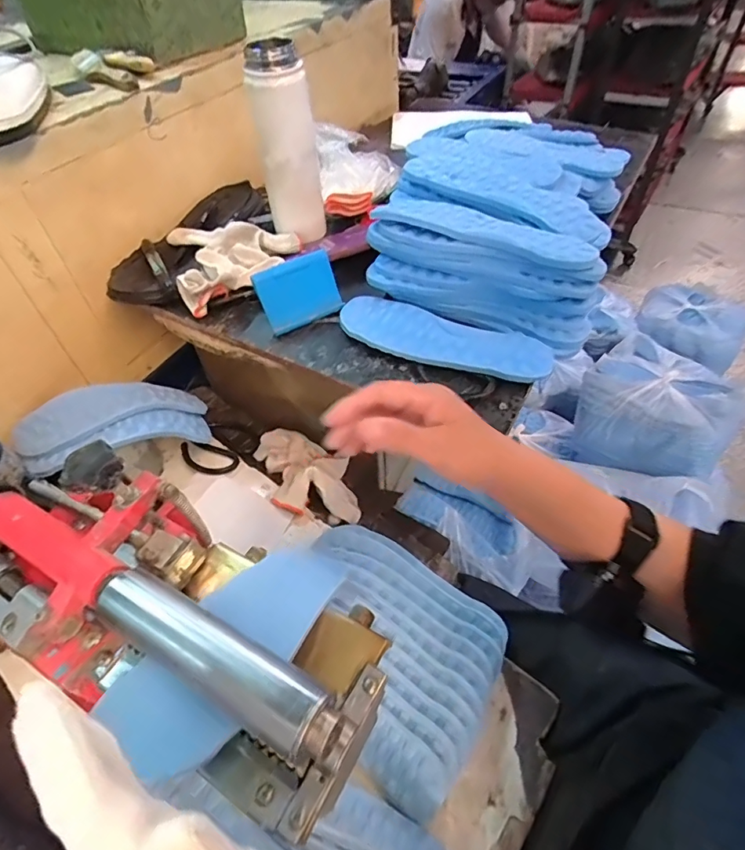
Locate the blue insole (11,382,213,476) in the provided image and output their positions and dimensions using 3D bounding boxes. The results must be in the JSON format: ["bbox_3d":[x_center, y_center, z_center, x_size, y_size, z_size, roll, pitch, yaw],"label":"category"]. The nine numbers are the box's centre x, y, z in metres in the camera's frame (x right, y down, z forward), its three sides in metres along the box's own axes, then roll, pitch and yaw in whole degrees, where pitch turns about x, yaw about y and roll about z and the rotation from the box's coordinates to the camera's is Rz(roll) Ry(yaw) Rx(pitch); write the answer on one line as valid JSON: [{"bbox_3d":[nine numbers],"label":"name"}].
[{"bbox_3d":[-0.331,-0.002,0.621,0.224,0.073,0.083,-11,48,-25],"label":"blue insole"}]

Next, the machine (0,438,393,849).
[{"bbox_3d":[-0.200,0.095,0.341,0.433,0.117,0.135,19,52,18],"label":"machine"}]

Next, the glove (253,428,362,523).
[{"bbox_3d":[-0.094,0.069,0.657,0.190,0.030,0.105,25,54,22],"label":"glove"}]

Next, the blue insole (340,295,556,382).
[{"bbox_3d":[0.078,-0.102,0.544,0.241,0.016,0.085,20,53,19],"label":"blue insole"}]

